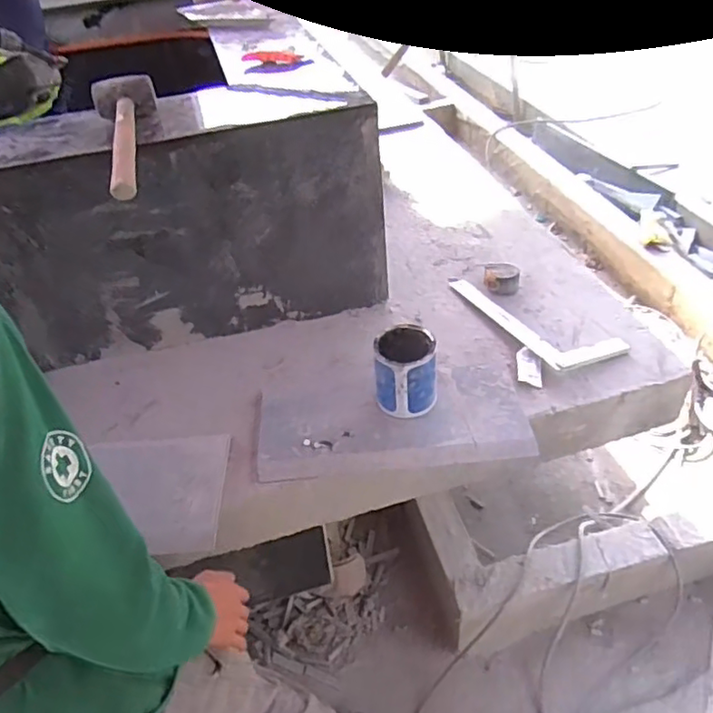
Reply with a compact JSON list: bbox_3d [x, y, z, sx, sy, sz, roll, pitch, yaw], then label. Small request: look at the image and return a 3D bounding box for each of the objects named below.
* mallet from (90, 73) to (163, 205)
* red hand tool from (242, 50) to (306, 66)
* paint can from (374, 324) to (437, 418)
[{"bbox_3d":[-0.352,-0.359,0.965,0.100,0.072,0.305,-17,42,-12],"label":"mallet"},{"bbox_3d":[-0.171,-0.619,1.273,0.136,0.018,0.035,12,47,20],"label":"red hand tool"},{"bbox_3d":[0.083,0.023,1.014,0.099,0.114,0.110,2,41,9],"label":"paint can"}]

